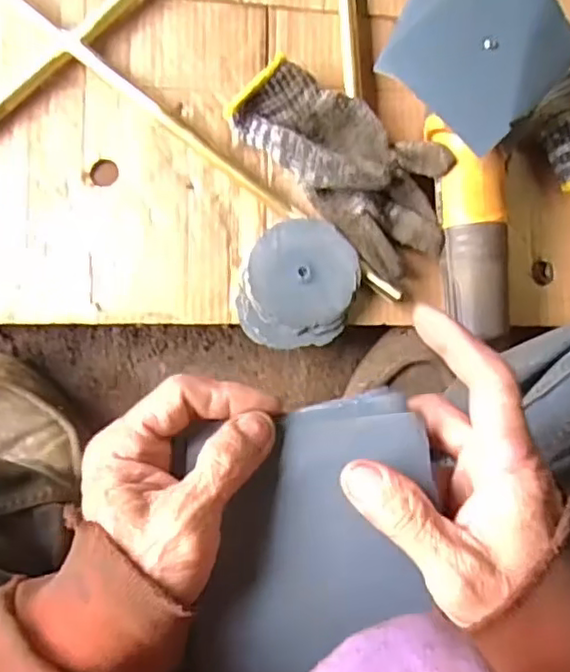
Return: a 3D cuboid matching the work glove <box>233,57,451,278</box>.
[{"bbox_3d":[0.061,-0.156,0.576,0.108,0.045,0.214,-44,93,-6],"label":"work glove"}]

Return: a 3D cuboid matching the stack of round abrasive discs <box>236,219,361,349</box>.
[{"bbox_3d":[0.013,-0.045,0.580,0.098,0.025,0.113,17,87,-6],"label":"stack of round abrasive discs"}]

